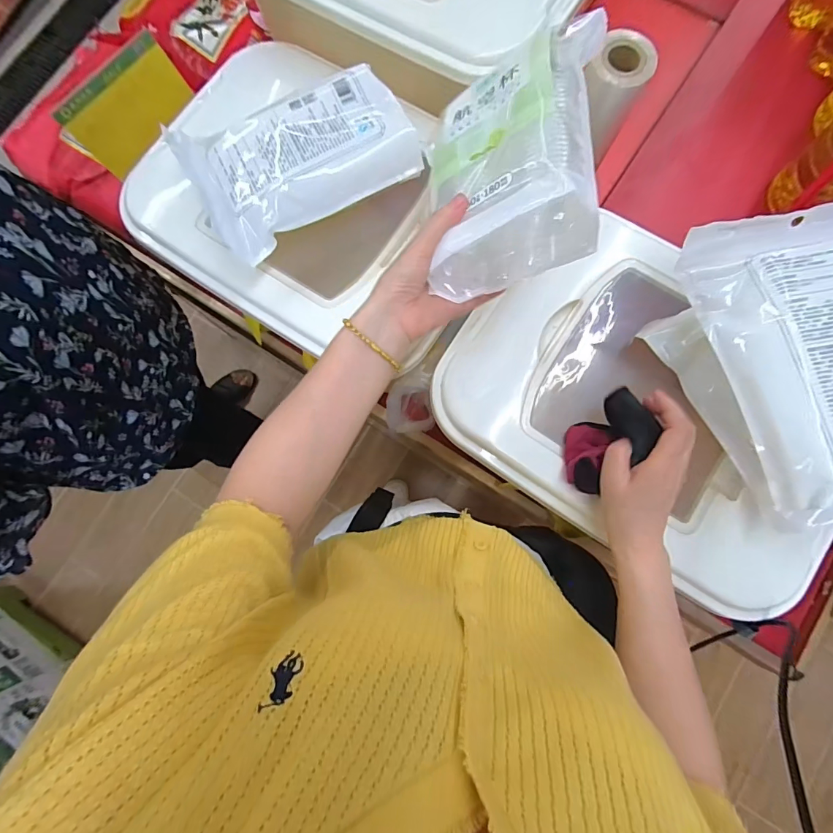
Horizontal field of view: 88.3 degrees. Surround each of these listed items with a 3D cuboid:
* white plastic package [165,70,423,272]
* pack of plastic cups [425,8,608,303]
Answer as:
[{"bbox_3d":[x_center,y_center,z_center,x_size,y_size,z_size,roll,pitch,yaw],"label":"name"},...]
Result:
[{"bbox_3d":[-0.142,-0.307,0.478,0.238,0.040,0.193,-30,82,-3],"label":"white plastic package"},{"bbox_3d":[0.083,-0.215,0.375,0.146,0.080,0.214,-13,64,39],"label":"pack of plastic cups"}]

